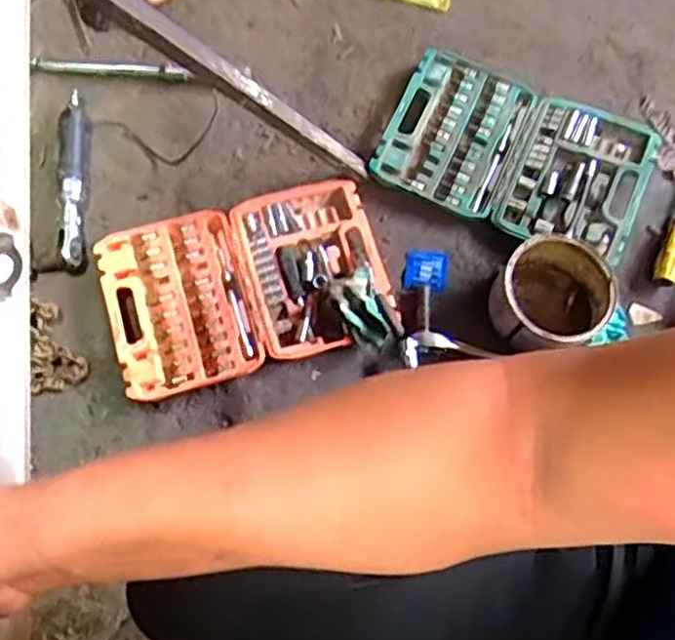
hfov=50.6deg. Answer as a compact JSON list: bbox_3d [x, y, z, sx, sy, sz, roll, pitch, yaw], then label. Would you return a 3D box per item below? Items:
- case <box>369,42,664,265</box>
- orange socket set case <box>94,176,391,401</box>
[{"bbox_3d":[0.278,-0.259,1.103,0.397,0.058,0.246,19,75,4],"label":"case"},{"bbox_3d":[-0.130,-0.055,1.023,0.386,0.034,0.247,-16,76,-6],"label":"orange socket set case"}]

